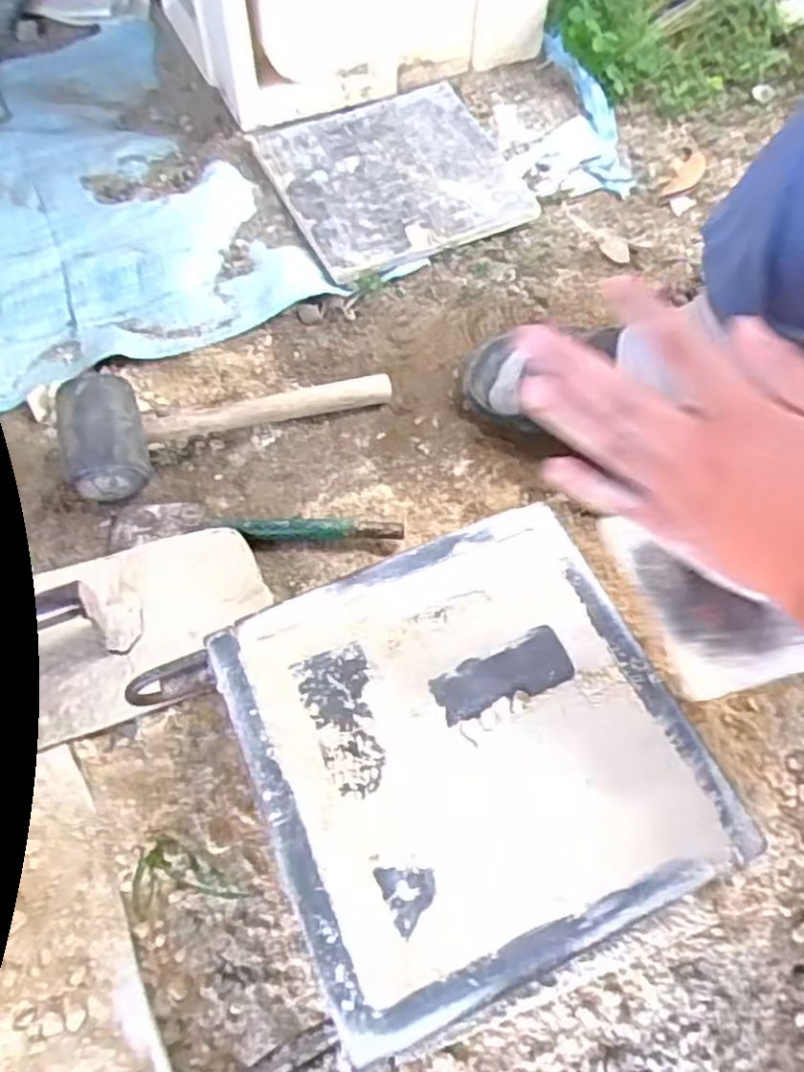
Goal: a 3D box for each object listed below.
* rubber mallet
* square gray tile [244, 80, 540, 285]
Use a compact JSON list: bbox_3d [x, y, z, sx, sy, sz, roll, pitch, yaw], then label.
[{"bbox_3d":[-0.150,-0.114,0.676,0.283,0.071,0.087,-18,61,-13],"label":"rubber mallet"},{"bbox_3d":[-0.008,-0.413,0.870,0.262,0.014,0.245,-24,69,-14],"label":"square gray tile"}]

